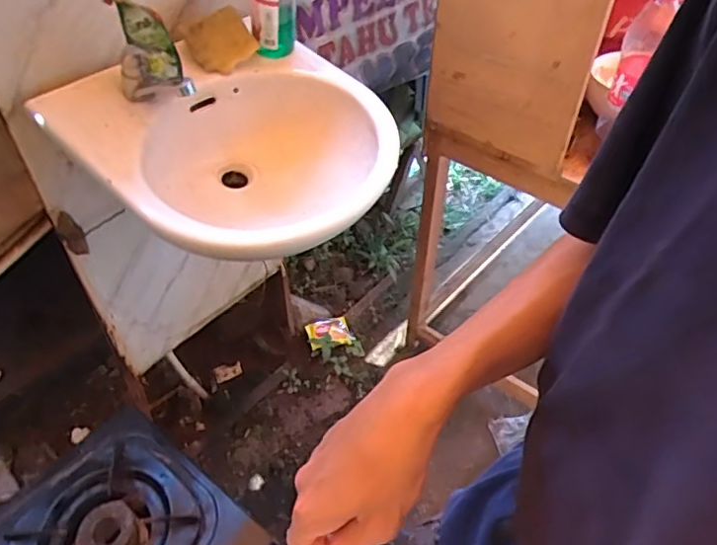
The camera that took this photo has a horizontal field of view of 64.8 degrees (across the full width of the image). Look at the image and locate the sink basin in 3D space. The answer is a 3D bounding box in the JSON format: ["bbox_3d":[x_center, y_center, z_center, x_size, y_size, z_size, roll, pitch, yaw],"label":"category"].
[{"bbox_3d":[-0.158,-0.183,0.851,0.395,0.193,0.414,32,54,28],"label":"sink basin"}]

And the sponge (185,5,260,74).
[{"bbox_3d":[-0.216,-0.362,0.887,0.095,0.082,0.030,-37,28,-3],"label":"sponge"}]

